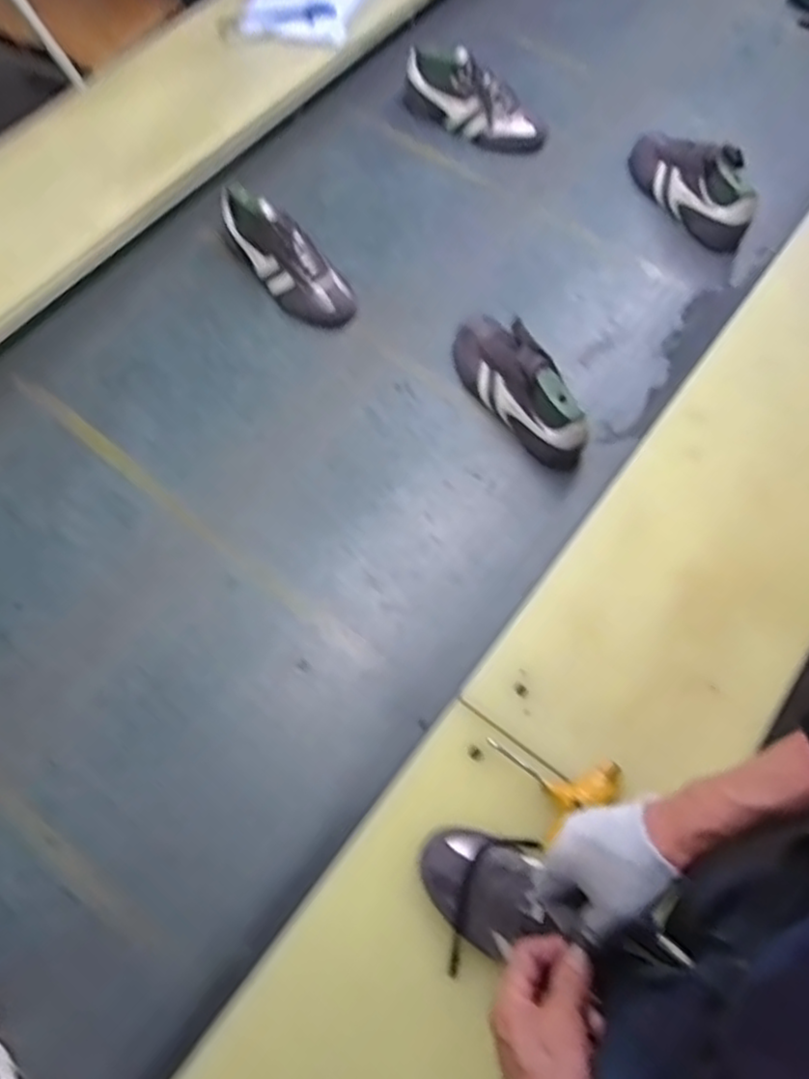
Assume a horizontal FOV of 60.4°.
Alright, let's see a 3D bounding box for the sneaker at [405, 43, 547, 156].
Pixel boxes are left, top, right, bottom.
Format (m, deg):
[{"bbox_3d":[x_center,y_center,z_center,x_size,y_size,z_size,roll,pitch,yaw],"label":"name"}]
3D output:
[{"bbox_3d":[0.105,-0.679,1.067,0.230,0.079,0.072,33,69,14],"label":"sneaker"}]

